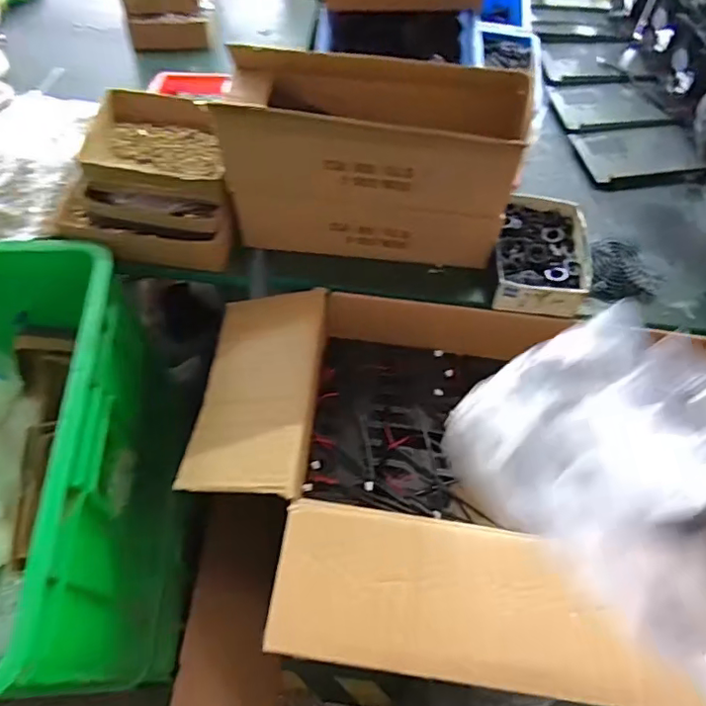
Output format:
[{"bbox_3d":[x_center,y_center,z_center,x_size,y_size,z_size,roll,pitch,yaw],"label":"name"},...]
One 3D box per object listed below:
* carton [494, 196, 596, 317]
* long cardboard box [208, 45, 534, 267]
[{"bbox_3d":[0.241,-0.131,0.715,0.111,0.045,0.174,9,59,2],"label":"carton"},{"bbox_3d":[0.017,-0.208,0.644,0.312,0.200,0.095,7,59,1],"label":"long cardboard box"}]

